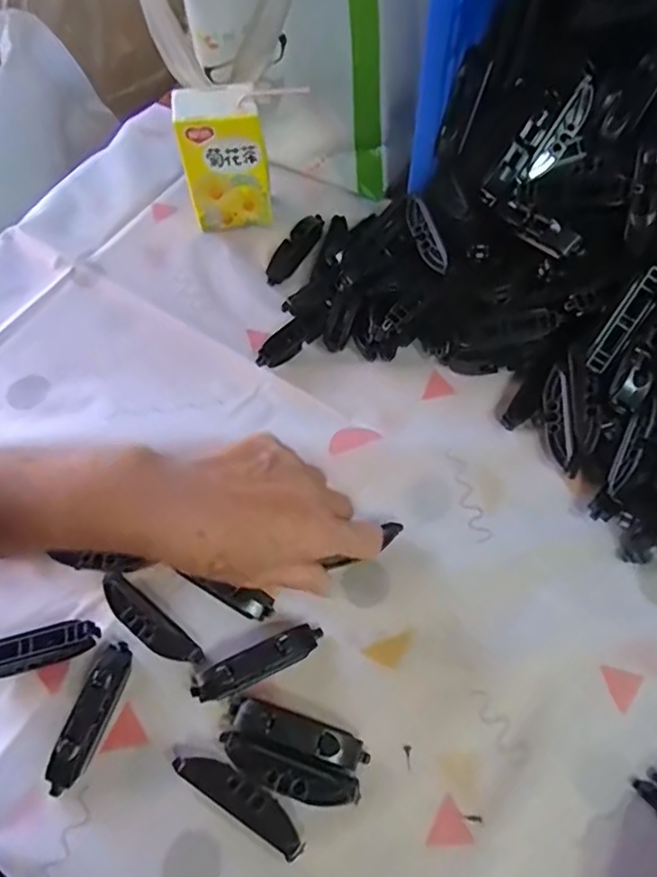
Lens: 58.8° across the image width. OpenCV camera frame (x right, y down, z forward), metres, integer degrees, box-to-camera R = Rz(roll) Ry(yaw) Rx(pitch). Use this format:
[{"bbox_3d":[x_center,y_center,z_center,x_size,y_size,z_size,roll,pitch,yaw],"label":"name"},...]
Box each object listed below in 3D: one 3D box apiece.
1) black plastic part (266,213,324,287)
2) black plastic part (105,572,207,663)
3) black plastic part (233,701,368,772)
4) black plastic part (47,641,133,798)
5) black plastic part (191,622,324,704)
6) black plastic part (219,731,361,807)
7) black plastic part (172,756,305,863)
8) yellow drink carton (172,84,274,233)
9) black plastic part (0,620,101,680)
[{"bbox_3d":[-0.028,-0.169,0.516,0.022,0.016,0.082,29,67,15],"label":"black plastic part"},{"bbox_3d":[-0.113,0.115,0.365,0.081,0.013,0.019,35,69,17],"label":"black plastic part"},{"bbox_3d":[-0.017,0.170,0.335,0.081,0.014,0.019,15,64,9],"label":"black plastic part"},{"bbox_3d":[-0.139,0.161,0.339,0.017,0.016,0.081,16,64,9],"label":"black plastic part"},{"bbox_3d":[-0.043,0.136,0.354,0.081,0.015,0.018,-23,65,-11],"label":"black plastic part"},{"bbox_3d":[-0.023,0.187,0.326,0.080,0.012,0.019,16,64,9],"label":"black plastic part"},{"bbox_3d":[-0.047,0.198,0.321,0.080,0.012,0.019,29,67,15],"label":"black plastic part"},{"bbox_3d":[-0.087,-0.233,0.495,0.067,0.107,0.041,-9,63,-3],"label":"yellow drink carton"},{"bbox_3d":[-0.183,0.130,0.358,0.081,0.018,0.021,-17,64,-8],"label":"black plastic part"}]

